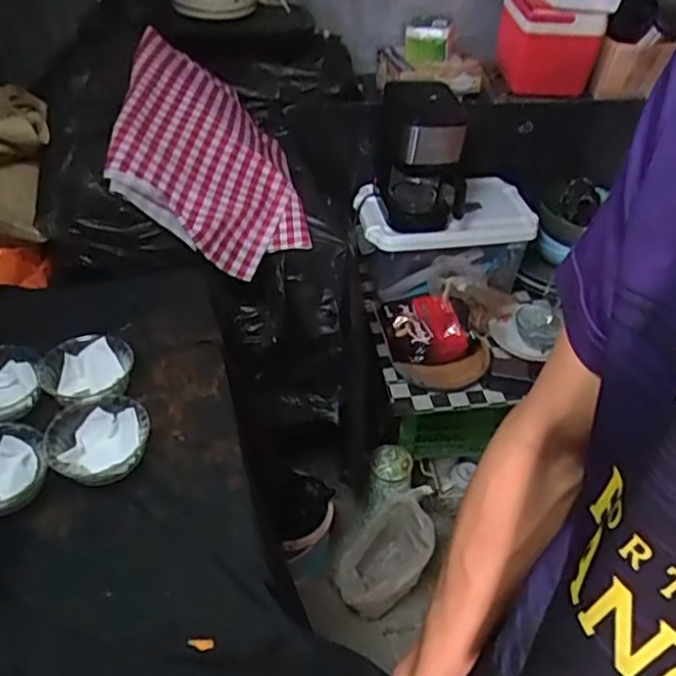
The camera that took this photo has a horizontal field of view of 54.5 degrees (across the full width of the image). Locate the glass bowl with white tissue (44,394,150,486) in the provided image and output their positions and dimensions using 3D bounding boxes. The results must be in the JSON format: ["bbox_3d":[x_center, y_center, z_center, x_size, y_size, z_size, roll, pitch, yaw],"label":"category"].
[{"bbox_3d":[-0.264,0.115,0.733,0.104,0.047,0.106,-11,43,-15],"label":"glass bowl with white tissue"}]

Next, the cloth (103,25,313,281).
[{"bbox_3d":[-0.219,-0.346,1.143,0.318,0.058,0.522,23,41,-31],"label":"cloth"}]

